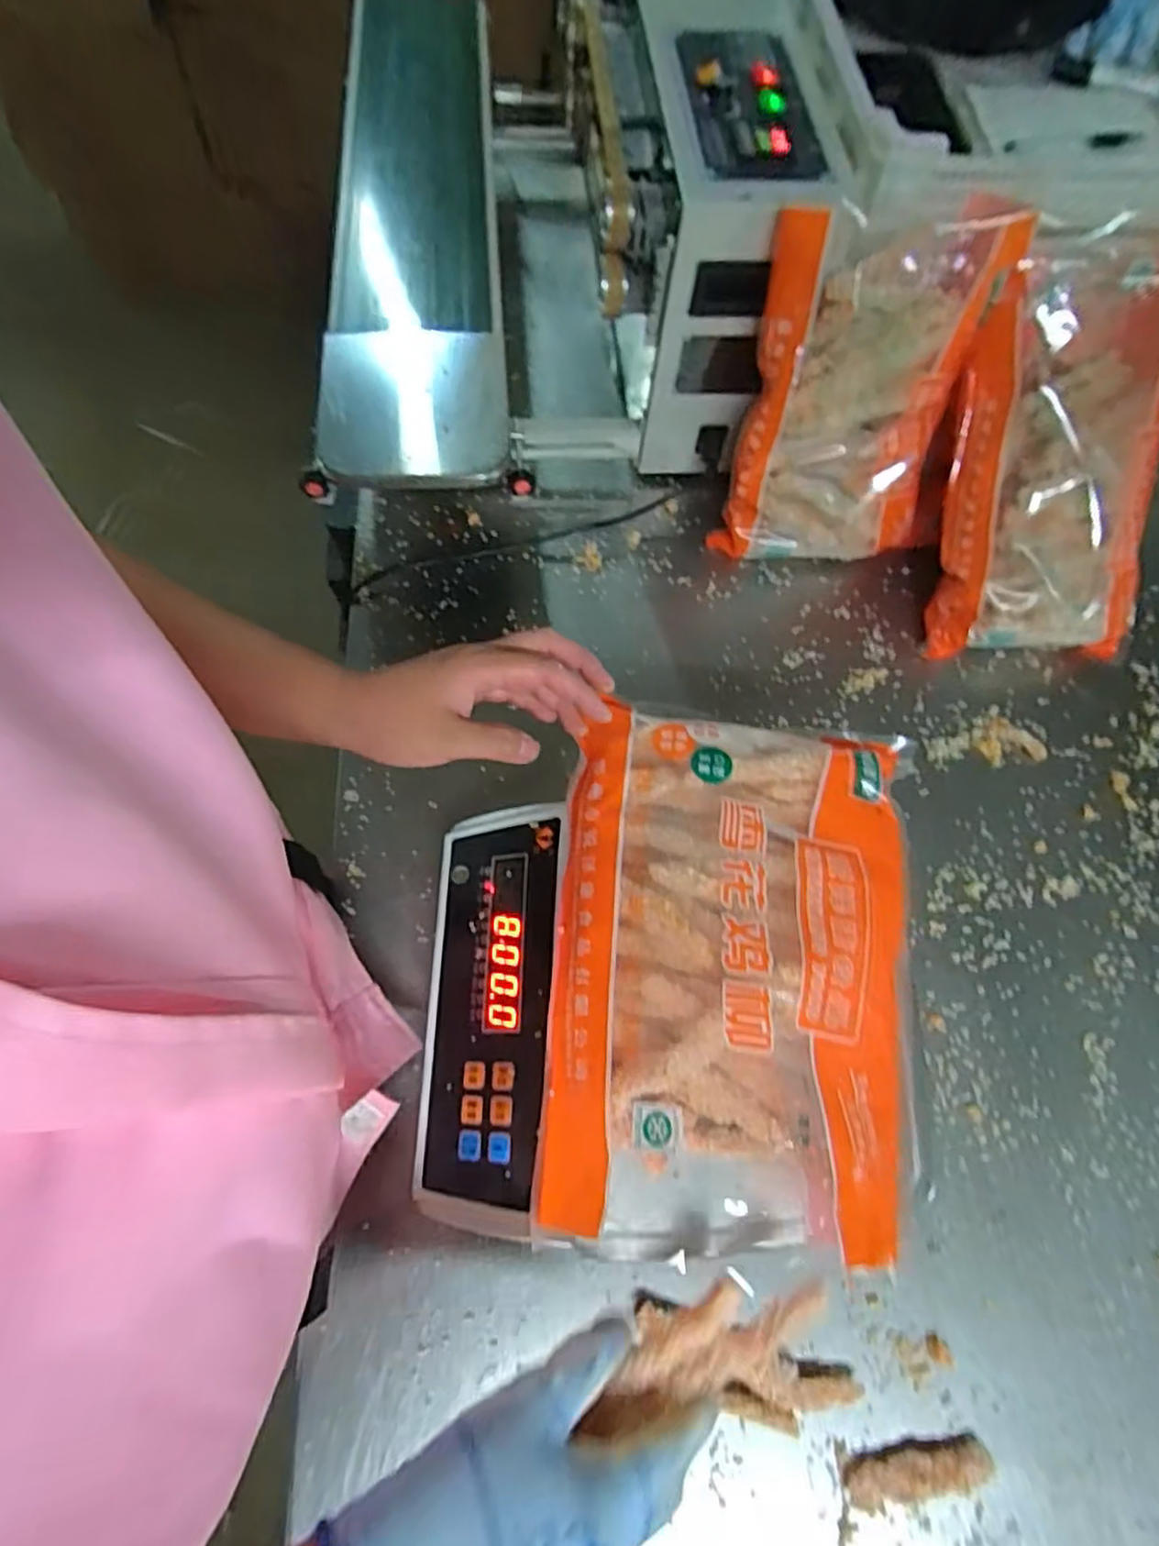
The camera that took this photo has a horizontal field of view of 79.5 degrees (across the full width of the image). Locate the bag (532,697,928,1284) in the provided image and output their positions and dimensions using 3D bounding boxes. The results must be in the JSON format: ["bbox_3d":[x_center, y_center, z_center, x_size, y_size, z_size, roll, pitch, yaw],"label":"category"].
[{"bbox_3d":[0.096,0.118,0.419,0.216,0.089,0.313,6,67,-1],"label":"bag"}]

